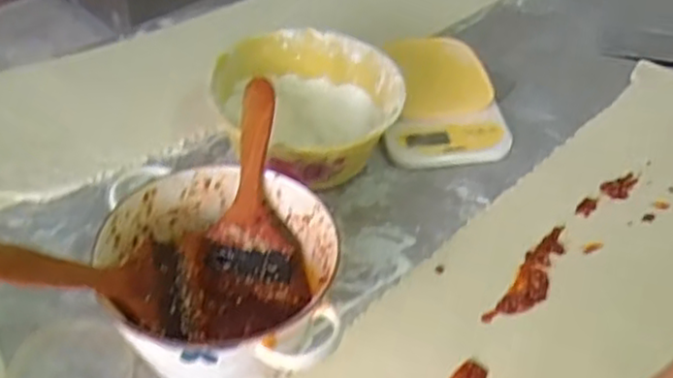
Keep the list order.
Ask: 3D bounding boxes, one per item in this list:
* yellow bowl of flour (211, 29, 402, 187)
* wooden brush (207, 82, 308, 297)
[{"bbox_3d":[-0.028,-0.078,0.780,0.184,0.099,0.187,3,45,-3],"label":"yellow bowl of flour"},{"bbox_3d":[-0.073,0.001,0.642,0.083,0.030,0.191,0,86,-7],"label":"wooden brush"}]

